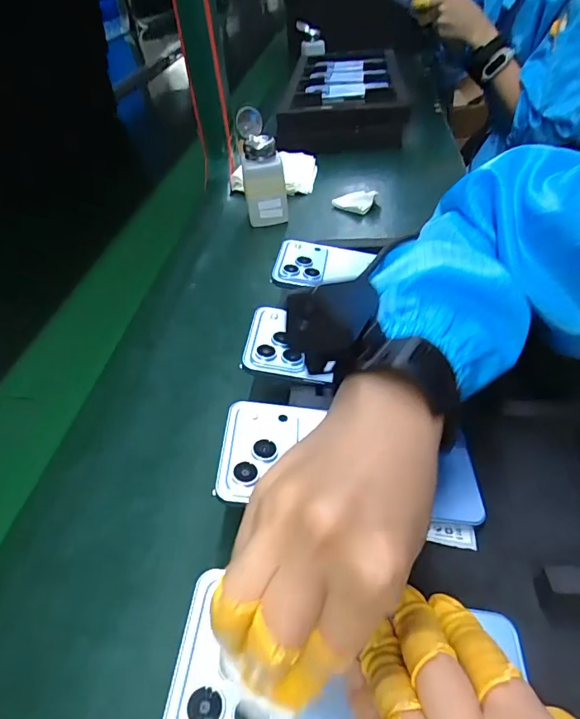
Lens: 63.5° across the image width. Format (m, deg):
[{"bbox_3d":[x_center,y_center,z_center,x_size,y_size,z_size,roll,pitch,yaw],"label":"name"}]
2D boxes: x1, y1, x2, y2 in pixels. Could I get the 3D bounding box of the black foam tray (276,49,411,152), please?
[{"bbox_3d":[0.120,-0.533,0.942,0.236,0.074,0.511,2,44,10],"label":"black foam tray"}]

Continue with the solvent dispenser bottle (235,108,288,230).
[{"bbox_3d":[-0.034,-0.240,0.598,0.055,0.133,0.045,-13,43,-6],"label":"solvent dispenser bottle"}]

